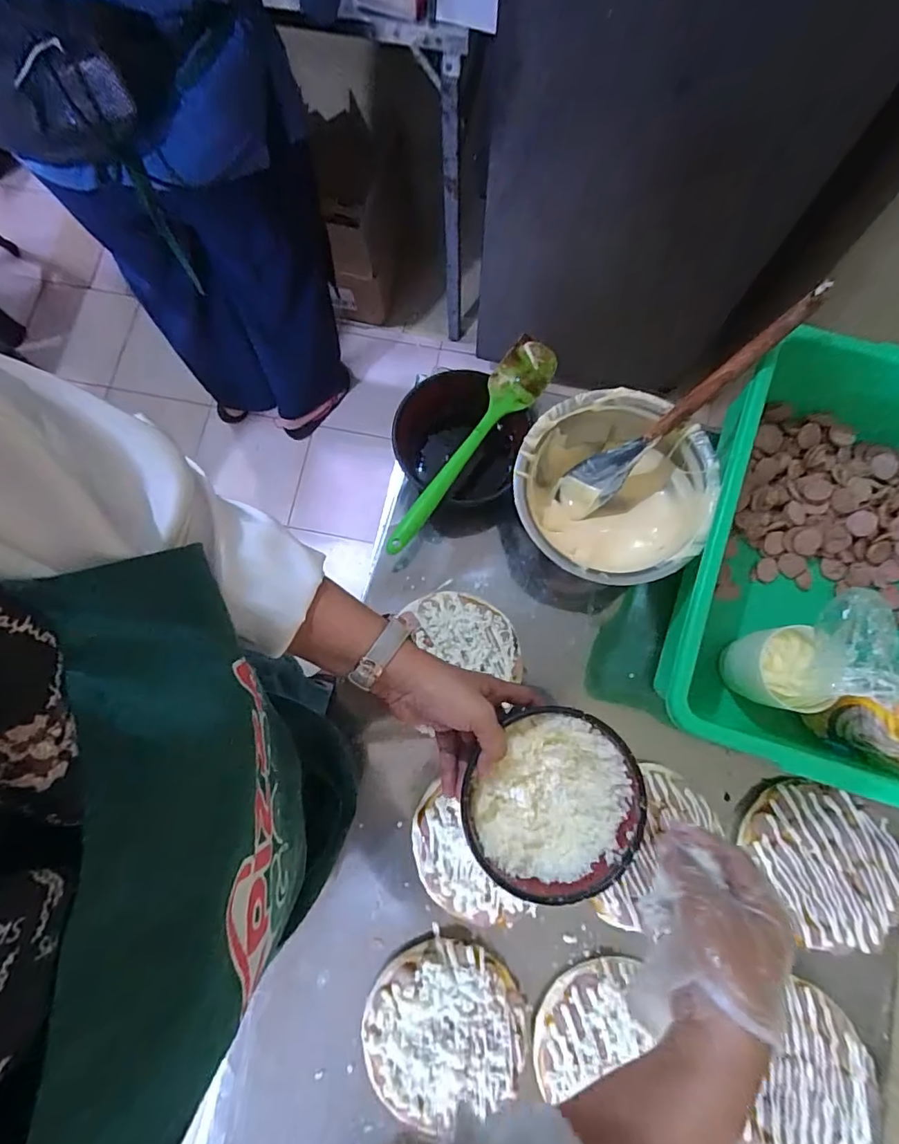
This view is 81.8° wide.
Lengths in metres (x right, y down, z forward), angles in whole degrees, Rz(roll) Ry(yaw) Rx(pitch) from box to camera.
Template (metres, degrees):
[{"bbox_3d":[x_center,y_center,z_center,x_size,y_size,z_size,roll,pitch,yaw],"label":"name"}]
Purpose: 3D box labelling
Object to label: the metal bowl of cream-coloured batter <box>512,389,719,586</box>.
[{"bbox_3d":[0.168,-0.079,0.546,0.184,0.089,0.189,0,79,0],"label":"metal bowl of cream-coloured batter"}]

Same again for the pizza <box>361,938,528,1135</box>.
[{"bbox_3d":[-0.005,0.425,0.487,0.145,0.029,0.134,0,79,0],"label":"pizza"}]

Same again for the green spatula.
[{"bbox_3d":[0.023,-0.128,0.525,0.052,0.023,0.268,33,81,6],"label":"green spatula"}]

